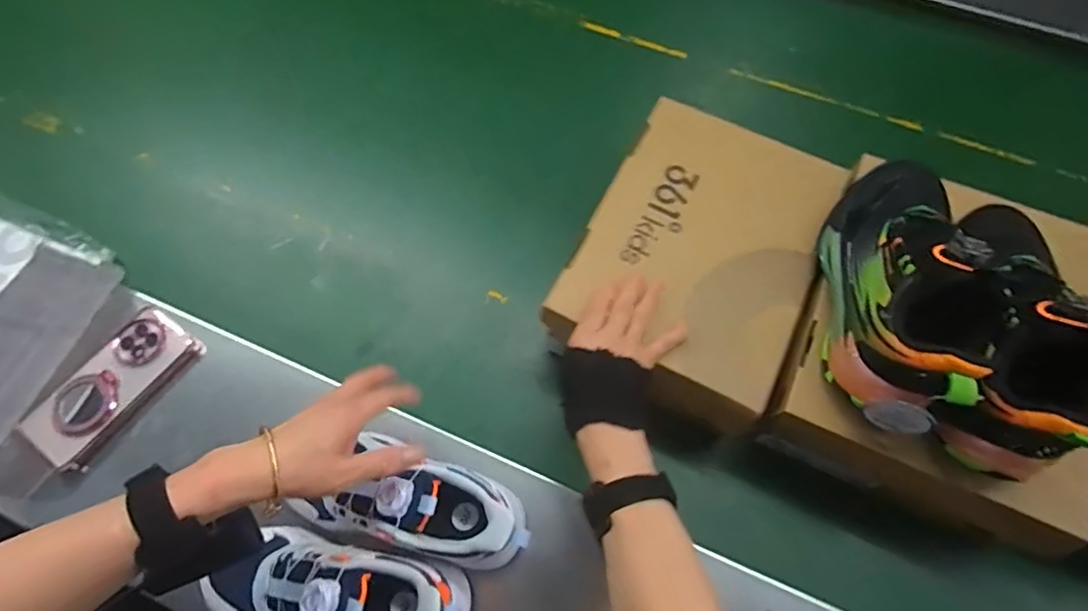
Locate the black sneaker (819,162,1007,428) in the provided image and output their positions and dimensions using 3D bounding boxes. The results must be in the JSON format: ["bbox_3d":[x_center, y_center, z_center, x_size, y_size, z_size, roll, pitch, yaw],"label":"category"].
[{"bbox_3d":[0.296,-0.021,0.470,0.090,0.136,0.233,9,69,4],"label":"black sneaker"}]

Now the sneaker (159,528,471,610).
[{"bbox_3d":[-0.166,0.229,0.455,0.204,0.092,0.077,7,69,4],"label":"sneaker"}]

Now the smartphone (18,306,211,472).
[{"bbox_3d":[-0.434,0.084,0.581,0.078,0.025,0.160,35,73,13],"label":"smartphone"}]

